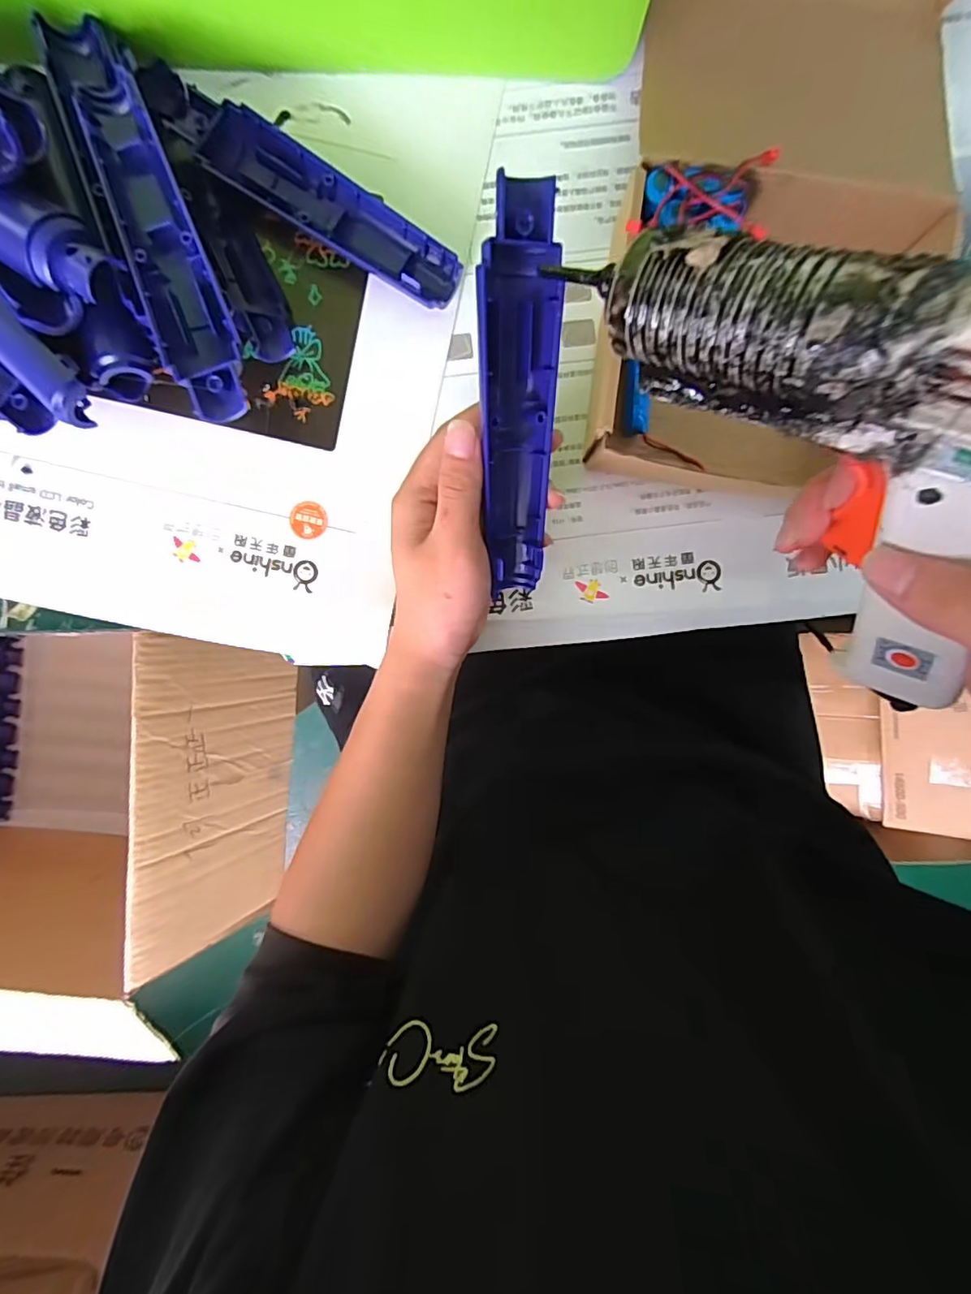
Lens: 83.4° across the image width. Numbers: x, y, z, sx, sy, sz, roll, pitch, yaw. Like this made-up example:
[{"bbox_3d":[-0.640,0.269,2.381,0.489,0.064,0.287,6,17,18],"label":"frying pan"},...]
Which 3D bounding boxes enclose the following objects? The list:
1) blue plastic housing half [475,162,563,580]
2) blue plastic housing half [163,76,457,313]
[{"bbox_3d":[0.016,-0.103,0.245,0.034,0.024,0.165,-1,120,0],"label":"blue plastic housing half"},{"bbox_3d":[-0.090,-0.246,0.305,0.169,0.020,0.037,31,93,-2],"label":"blue plastic housing half"}]

